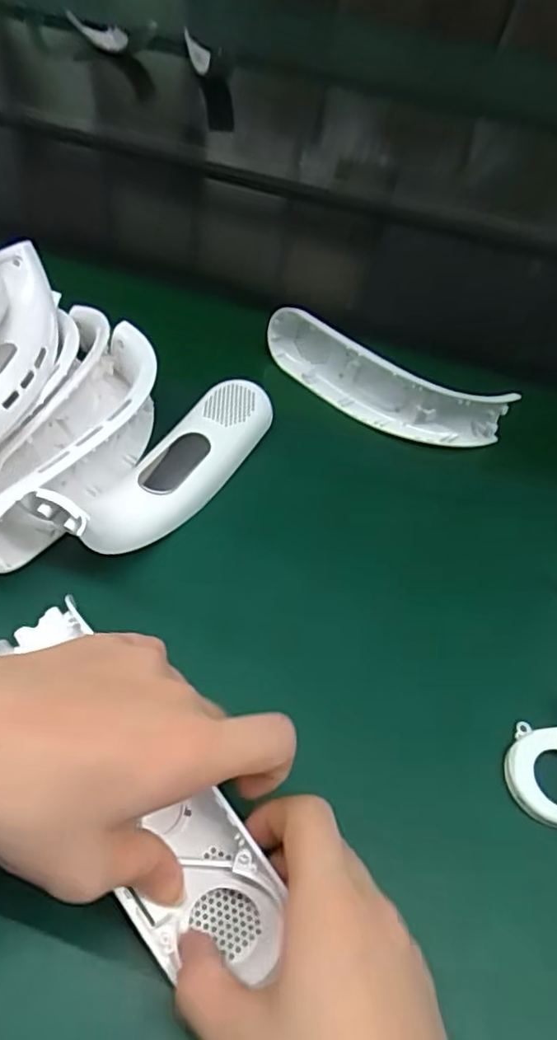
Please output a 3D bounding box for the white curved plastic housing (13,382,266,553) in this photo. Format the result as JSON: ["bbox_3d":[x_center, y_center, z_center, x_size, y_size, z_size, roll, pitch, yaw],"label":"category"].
[{"bbox_3d":[-0.066,-0.038,0.390,0.045,0.070,0.184,29,55,18],"label":"white curved plastic housing"}]

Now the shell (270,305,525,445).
[{"bbox_3d":[0.074,-0.106,0.477,0.196,0.043,0.041,22,53,13],"label":"shell"}]

